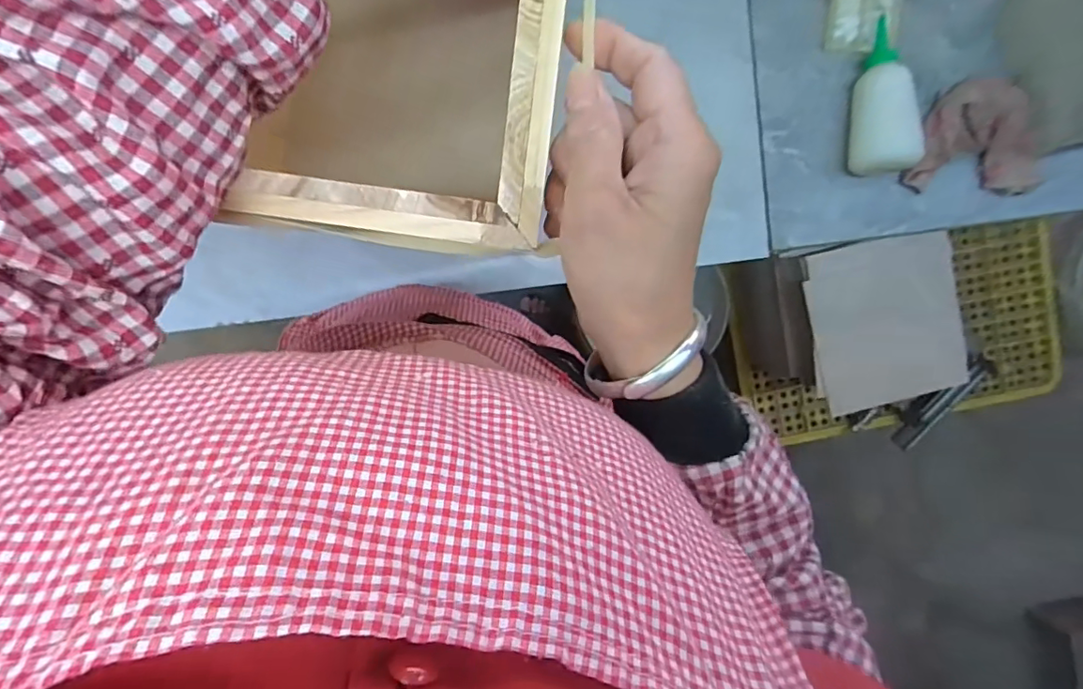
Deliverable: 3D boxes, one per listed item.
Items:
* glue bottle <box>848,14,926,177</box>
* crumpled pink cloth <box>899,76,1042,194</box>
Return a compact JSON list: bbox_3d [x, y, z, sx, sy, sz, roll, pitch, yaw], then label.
[{"bbox_3d":[0.344,-0.254,0.551,0.057,0.059,0.155,-11,96,2],"label":"glue bottle"},{"bbox_3d":[0.470,-0.205,0.561,0.138,0.053,0.119,21,96,-2],"label":"crumpled pink cloth"}]

